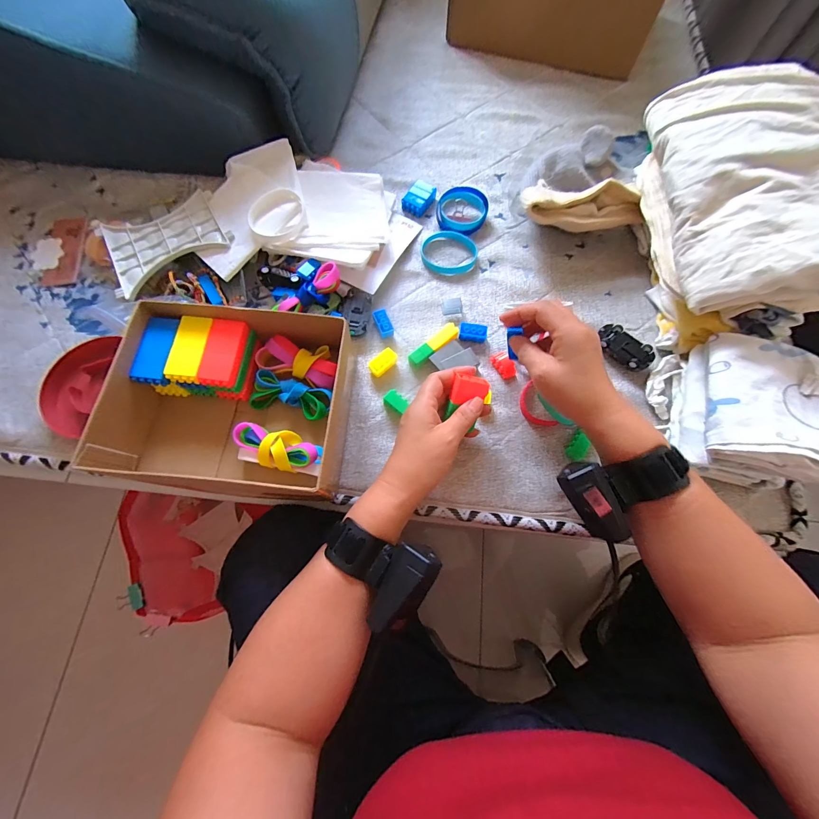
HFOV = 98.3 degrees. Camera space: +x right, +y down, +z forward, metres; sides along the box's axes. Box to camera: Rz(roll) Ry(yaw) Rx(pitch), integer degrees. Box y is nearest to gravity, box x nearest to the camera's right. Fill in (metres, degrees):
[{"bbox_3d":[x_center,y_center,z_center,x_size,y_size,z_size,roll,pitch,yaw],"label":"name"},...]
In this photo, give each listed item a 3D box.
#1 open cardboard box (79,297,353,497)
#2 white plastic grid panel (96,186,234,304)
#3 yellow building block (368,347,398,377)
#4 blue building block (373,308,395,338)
[{"bbox_3d":[-0.170,-0.007,0.357,0.219,0.082,0.169,6,72,1],"label":"open cardboard box"},{"bbox_3d":[-0.294,-0.205,0.431,0.136,0.009,0.118,-27,72,-5],"label":"white plastic grid panel"},{"bbox_3d":[-0.030,-0.053,0.409,0.035,0.014,0.019,-43,77,-13],"label":"yellow building block"},{"bbox_3d":[-0.032,-0.103,0.425,0.017,0.017,0.034,-20,73,-7],"label":"blue building block"}]

